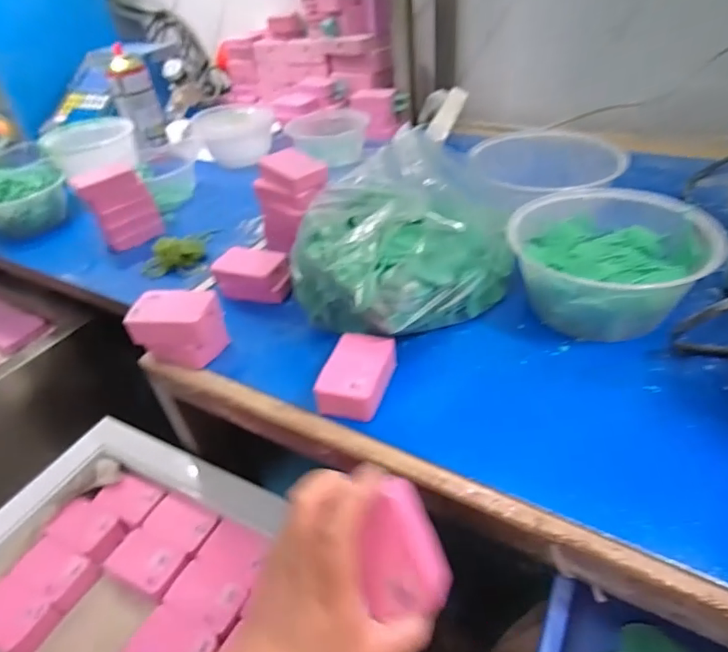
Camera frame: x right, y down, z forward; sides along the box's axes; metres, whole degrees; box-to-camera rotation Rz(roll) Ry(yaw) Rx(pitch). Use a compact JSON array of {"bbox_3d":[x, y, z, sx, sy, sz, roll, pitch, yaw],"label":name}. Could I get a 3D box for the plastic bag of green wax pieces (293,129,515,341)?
[{"bbox_3d":[0.034,-0.087,0.477,0.197,0.130,0.155,-27,43,-23],"label":"plastic bag of green wax pieces"}]

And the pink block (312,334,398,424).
[{"bbox_3d":[-0.005,0.044,0.419,0.051,0.029,0.077,5,40,14],"label":"pink block"}]

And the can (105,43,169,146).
[{"bbox_3d":[-0.380,-0.376,0.867,0.063,0.143,0.070,-16,40,-11],"label":"can"}]

